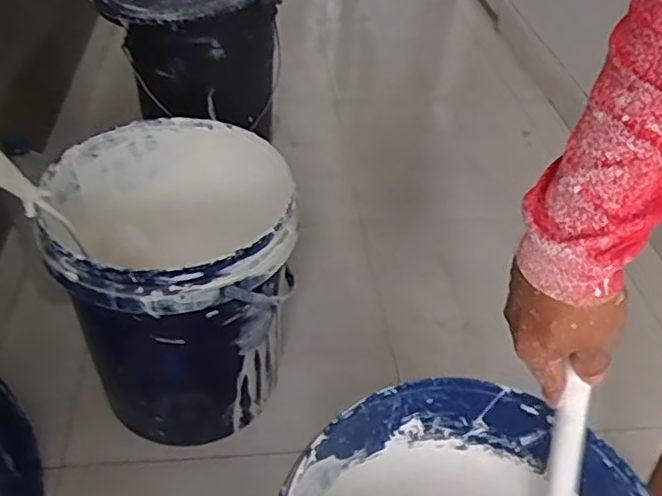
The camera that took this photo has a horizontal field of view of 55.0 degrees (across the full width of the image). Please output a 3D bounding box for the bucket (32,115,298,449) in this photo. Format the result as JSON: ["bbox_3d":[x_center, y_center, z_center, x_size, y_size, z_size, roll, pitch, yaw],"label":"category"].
[{"bbox_3d":[-0.212,0.065,0.898,0.295,0.376,0.309,-9,44,-16],"label":"bucket"}]

